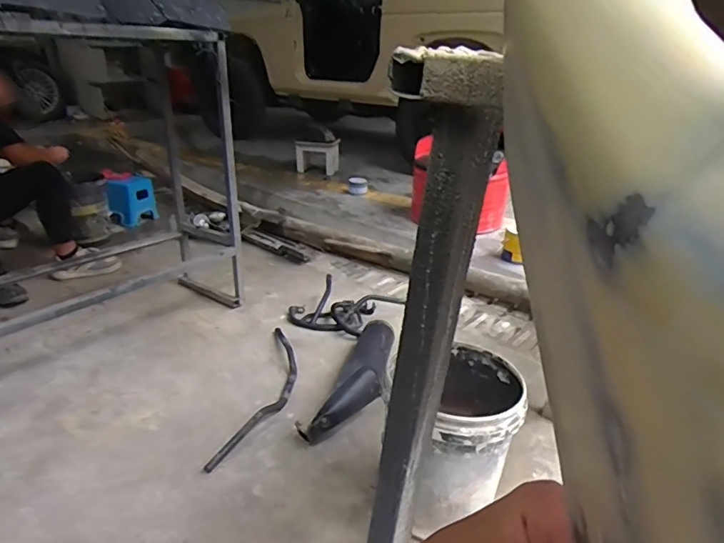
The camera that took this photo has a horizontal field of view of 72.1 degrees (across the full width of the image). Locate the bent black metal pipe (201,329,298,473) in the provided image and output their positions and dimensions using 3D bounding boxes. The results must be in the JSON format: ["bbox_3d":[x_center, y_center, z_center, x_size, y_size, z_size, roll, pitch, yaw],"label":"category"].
[{"bbox_3d":[-0.292,0.366,1.571,0.147,0.044,0.695,4,26,5],"label":"bent black metal pipe"}]

